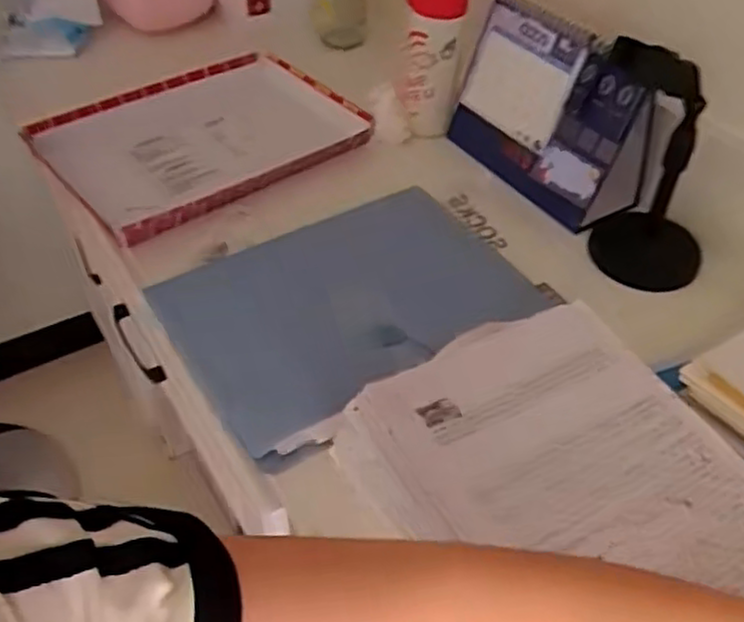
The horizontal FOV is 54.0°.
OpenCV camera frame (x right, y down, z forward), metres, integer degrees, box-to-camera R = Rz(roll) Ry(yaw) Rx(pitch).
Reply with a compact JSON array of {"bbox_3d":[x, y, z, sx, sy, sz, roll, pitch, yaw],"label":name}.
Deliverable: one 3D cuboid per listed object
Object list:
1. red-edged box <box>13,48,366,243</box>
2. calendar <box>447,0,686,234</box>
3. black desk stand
[{"bbox_3d":[-0.203,-0.204,0.877,0.337,0.048,0.246,-29,53,-27],"label":"red-edged box"},{"bbox_3d":[0.203,-0.224,0.811,0.114,0.169,0.229,-29,53,-27],"label":"calendar"},{"bbox_3d":[0.275,-0.139,0.696,0.131,0.231,0.095,24,49,20],"label":"black desk stand"}]

